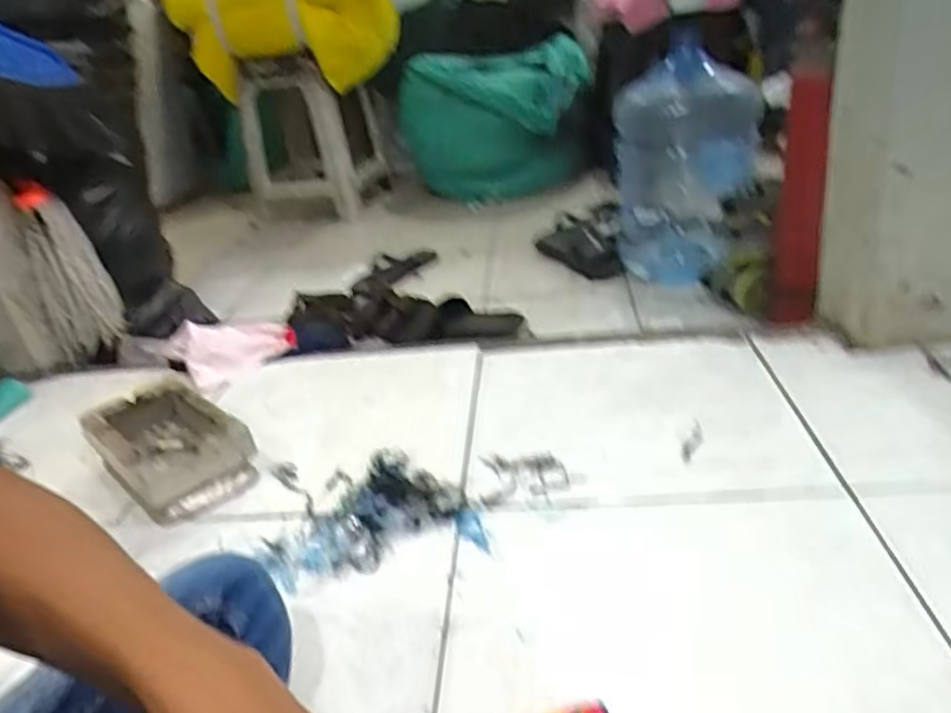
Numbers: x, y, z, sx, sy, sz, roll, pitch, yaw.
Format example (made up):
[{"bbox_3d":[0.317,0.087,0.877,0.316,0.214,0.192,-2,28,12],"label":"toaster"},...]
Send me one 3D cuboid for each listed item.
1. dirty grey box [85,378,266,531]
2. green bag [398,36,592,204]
[{"bbox_3d":[-0.375,0.114,0.831,0.214,0.081,0.127,19,38,40],"label":"dirty grey box"},{"bbox_3d":[0.044,-0.610,1.835,0.473,0.385,0.236,-8,28,-1],"label":"green bag"}]

